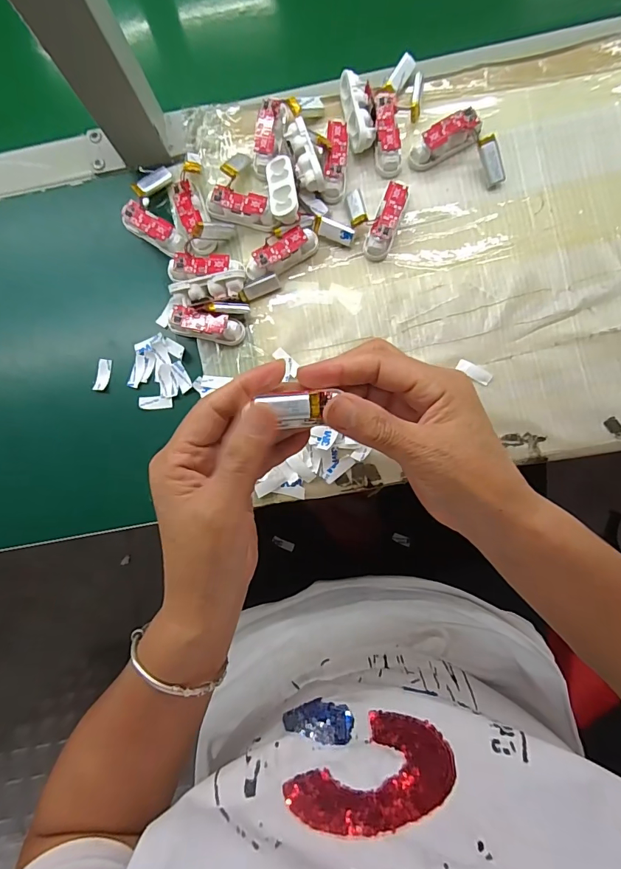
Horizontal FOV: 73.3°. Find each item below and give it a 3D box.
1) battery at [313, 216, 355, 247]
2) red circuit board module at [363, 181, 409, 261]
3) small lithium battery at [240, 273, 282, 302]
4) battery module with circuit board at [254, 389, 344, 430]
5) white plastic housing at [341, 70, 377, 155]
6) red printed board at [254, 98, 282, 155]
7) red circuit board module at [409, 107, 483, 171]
[{"bbox_3d":[0.019,-0.163,0.336,0.034,0.013,0.011,23,87,5],"label":"battery"},{"bbox_3d":[0.060,-0.167,0.328,0.019,0.017,0.056,22,100,5],"label":"red circuit board module"},{"bbox_3d":[-0.041,-0.118,0.336,0.034,0.009,0.012,-24,84,1],"label":"small lithium battery"},{"bbox_3d":[-0.007,-0.013,0.217,0.037,0.005,0.018,-6,85,3],"label":"battery module with circuit board"},{"bbox_3d":[0.039,-0.258,0.337,0.021,0.023,0.058,-9,85,2],"label":"white plastic housing"},{"bbox_3d":[-0.035,-0.246,0.334,0.016,0.004,0.043,6,96,-24],"label":"red printed board"},{"bbox_3d":[0.107,-0.236,0.334,0.057,0.022,0.018,-28,84,1],"label":"red circuit board module"}]

